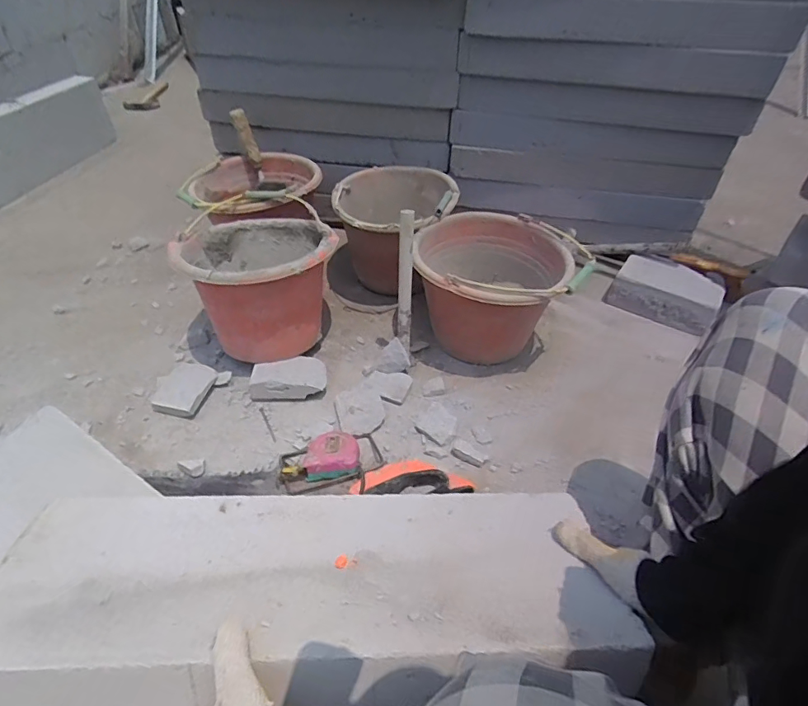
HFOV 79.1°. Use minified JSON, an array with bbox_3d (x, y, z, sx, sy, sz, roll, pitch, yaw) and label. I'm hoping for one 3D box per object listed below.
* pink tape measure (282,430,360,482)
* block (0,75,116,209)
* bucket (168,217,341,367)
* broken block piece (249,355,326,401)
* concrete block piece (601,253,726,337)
[{"bbox_3d":[-0.128,0.160,0.763,0.117,0.048,0.085,-3,44,-6],"label":"pink tape measure"},{"bbox_3d":[-1.139,-0.660,1.499,0.109,0.200,0.628,10,45,8],"label":"block"},{"bbox_3d":[-0.265,-0.144,0.917,0.264,0.193,0.278,-16,47,-17],"label":"bucket"},{"bbox_3d":[-0.211,0.045,0.895,0.133,0.042,0.078,-3,44,-5],"label":"broken block piece"},{"bbox_3d":[0.554,-0.129,1.041,0.205,0.076,0.112,28,50,24],"label":"concrete block piece"}]

